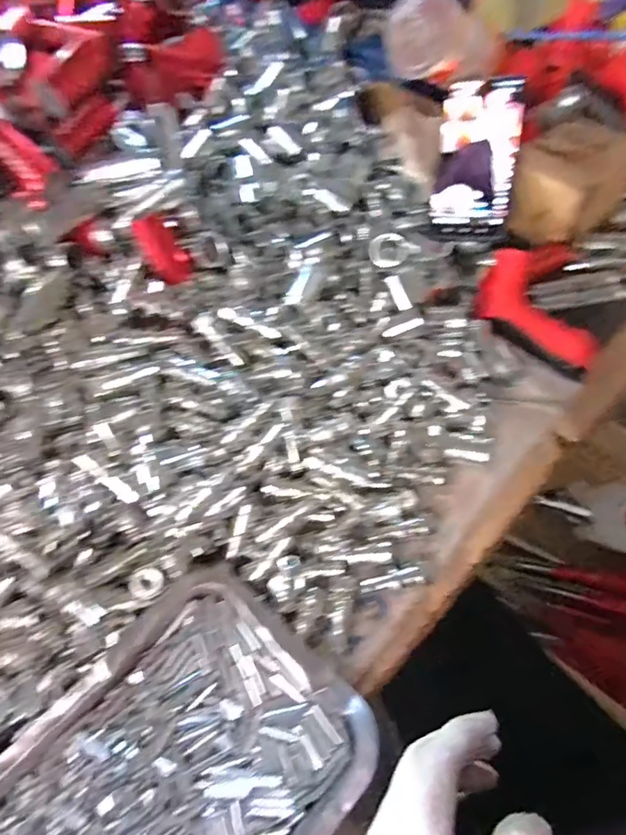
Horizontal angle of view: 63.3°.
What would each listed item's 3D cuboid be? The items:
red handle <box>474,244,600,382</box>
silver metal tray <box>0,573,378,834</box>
[{"bbox_3d":[0.214,-0.104,0.466,0.121,0.061,0.071,36,68,21],"label":"red handle"},{"bbox_3d":[-0.098,0.241,0.314,0.174,0.032,0.258,37,69,22],"label":"silver metal tray"}]

